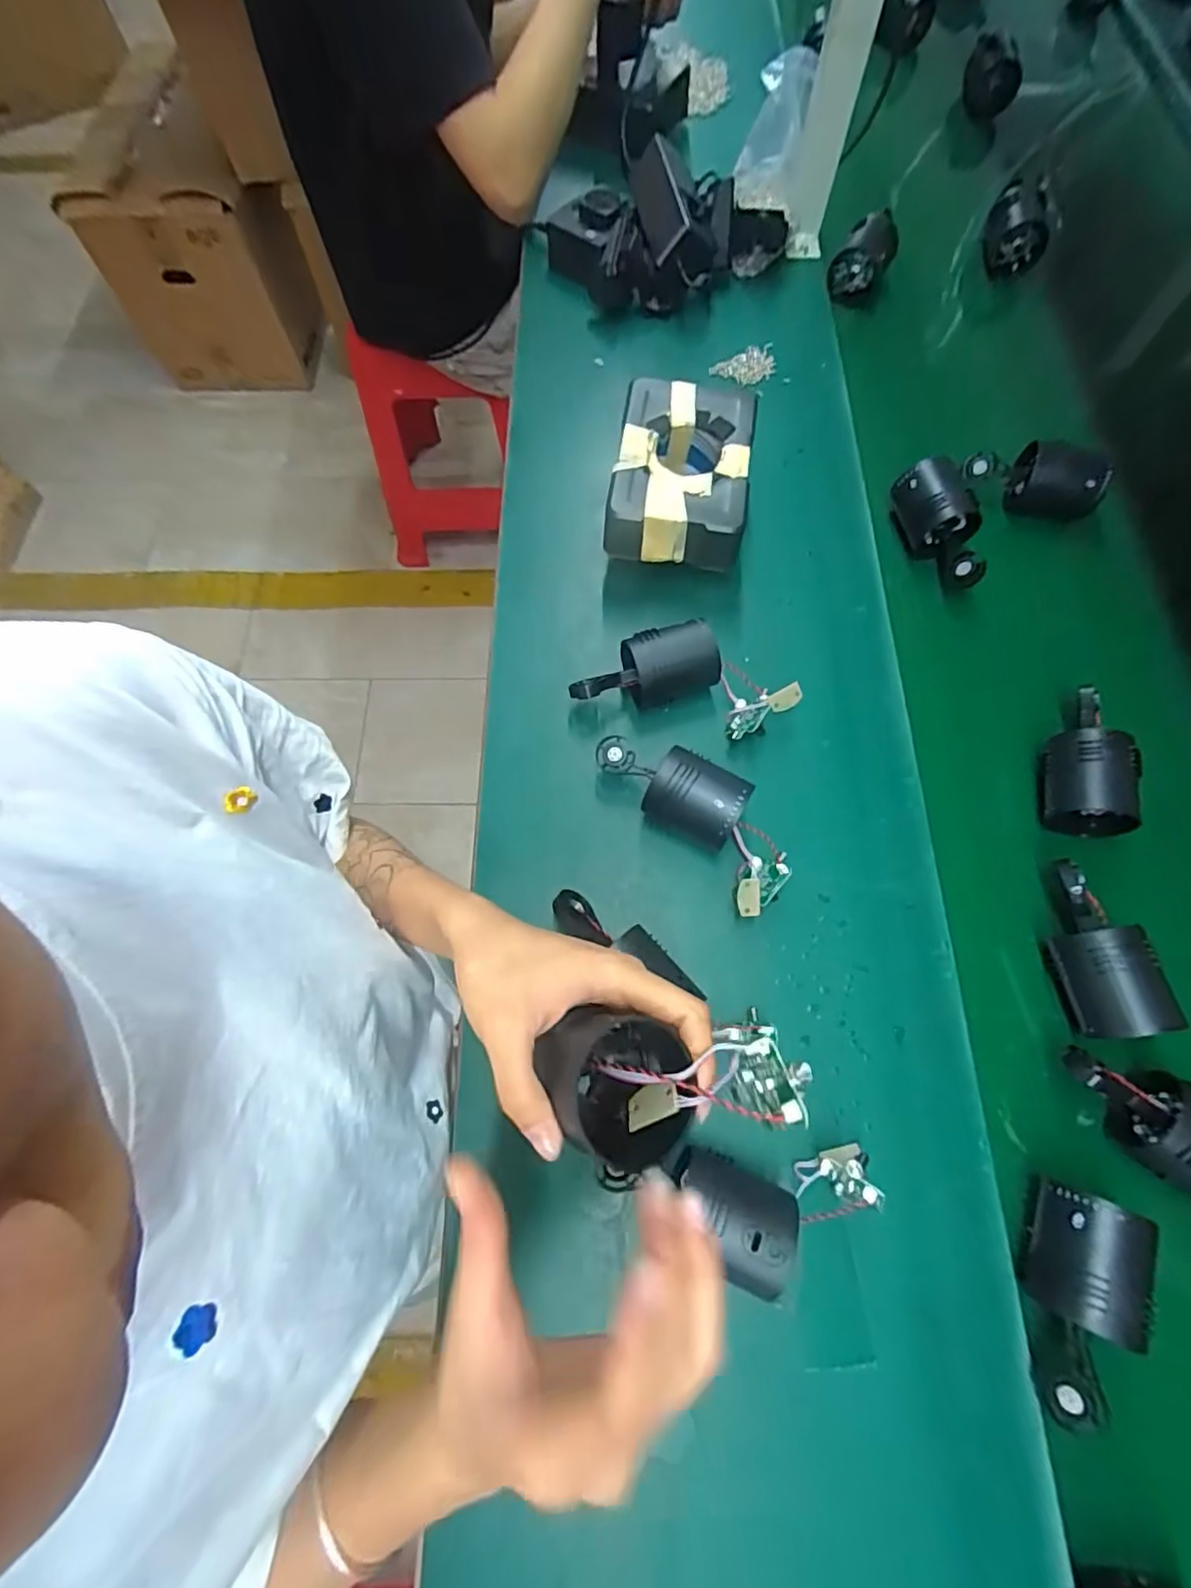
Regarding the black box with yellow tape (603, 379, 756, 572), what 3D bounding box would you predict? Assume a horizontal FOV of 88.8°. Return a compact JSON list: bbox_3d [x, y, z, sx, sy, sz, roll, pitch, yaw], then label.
[{"bbox_3d":[0.073,-0.276,0.519,0.114,0.050,0.157,9,69,5],"label":"black box with yellow tape"}]

